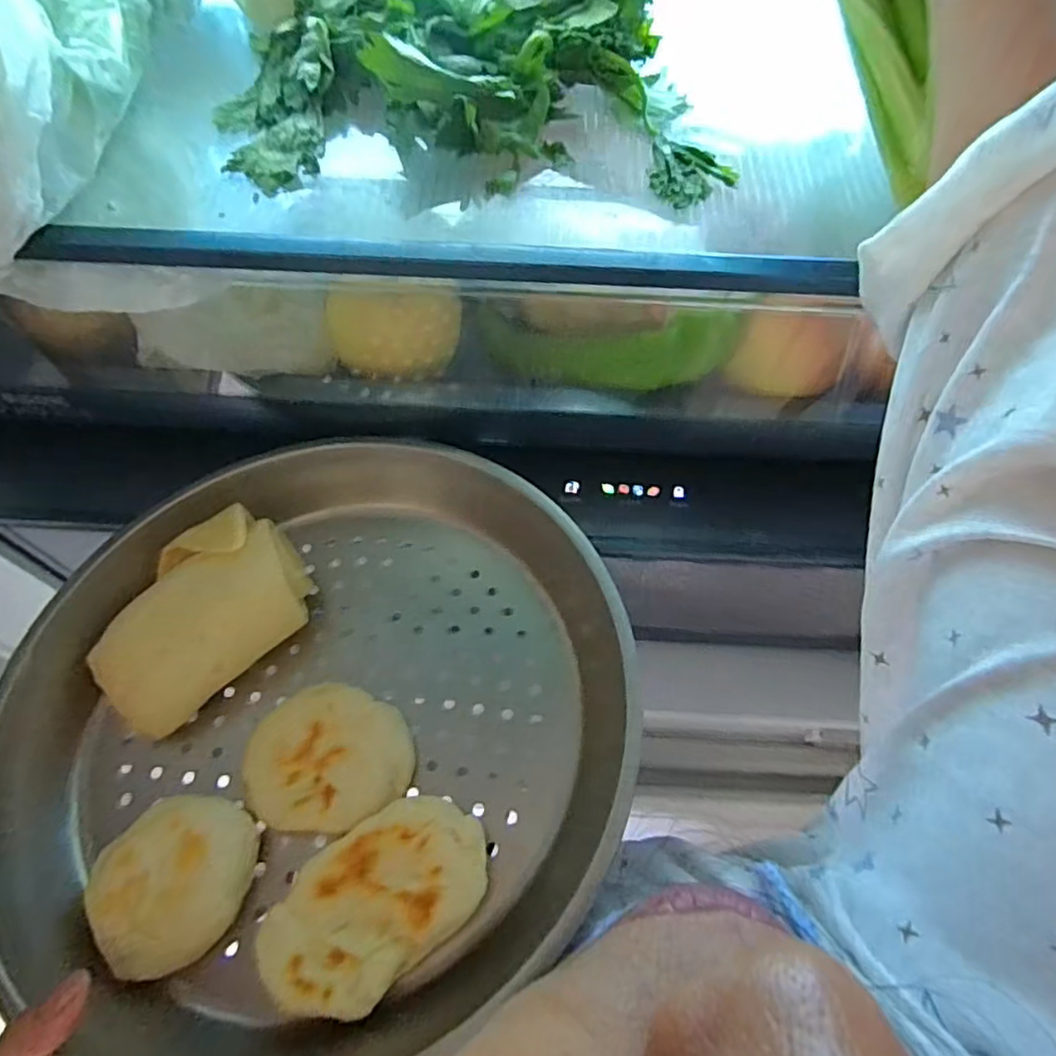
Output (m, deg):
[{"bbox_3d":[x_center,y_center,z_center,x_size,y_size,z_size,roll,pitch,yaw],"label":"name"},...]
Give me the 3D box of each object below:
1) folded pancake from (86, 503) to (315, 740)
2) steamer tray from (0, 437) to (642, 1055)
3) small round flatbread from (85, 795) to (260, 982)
[{"bbox_3d":[-0.188,0.053,0.368,0.121,0.054,0.086,-34,67,-15],"label":"folded pancake"},{"bbox_3d":[-0.108,0.090,0.343,0.323,0.062,0.317,-28,65,-12],"label":"steamer tray"},{"bbox_3d":[-0.169,0.167,0.300,0.065,0.019,0.075,15,64,9],"label":"small round flatbread"}]

